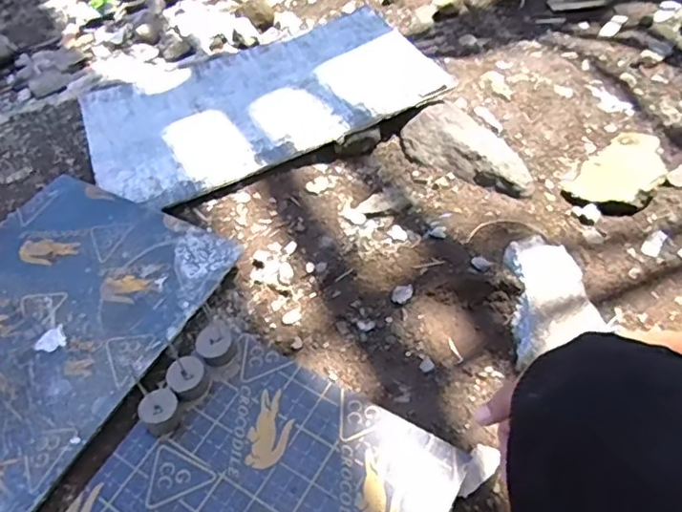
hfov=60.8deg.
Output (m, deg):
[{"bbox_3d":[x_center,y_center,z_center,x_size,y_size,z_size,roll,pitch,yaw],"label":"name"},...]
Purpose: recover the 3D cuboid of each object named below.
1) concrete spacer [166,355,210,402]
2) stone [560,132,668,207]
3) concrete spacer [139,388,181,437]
[{"bbox_3d":[-0.215,0.172,0.821,0.051,0.038,0.048,0,51,0],"label":"concrete spacer"},{"bbox_3d":[0.537,-0.159,1.112,0.200,0.071,0.131,-37,54,-21],"label":"stone"},{"bbox_3d":[-0.246,0.213,0.796,0.054,0.037,0.050,-34,57,-18],"label":"concrete spacer"}]

